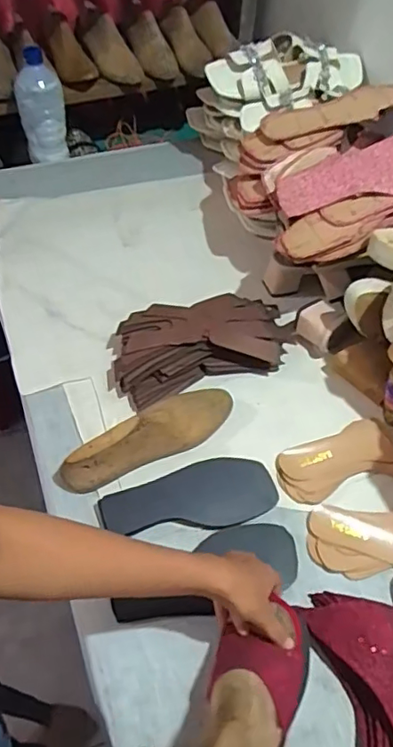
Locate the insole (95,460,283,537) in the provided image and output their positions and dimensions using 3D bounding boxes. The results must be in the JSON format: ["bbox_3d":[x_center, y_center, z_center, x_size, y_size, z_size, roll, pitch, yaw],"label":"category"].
[{"bbox_3d":[-0.010,0.153,0.699,0.210,0.011,0.084,-9,56,-6],"label":"insole"}]

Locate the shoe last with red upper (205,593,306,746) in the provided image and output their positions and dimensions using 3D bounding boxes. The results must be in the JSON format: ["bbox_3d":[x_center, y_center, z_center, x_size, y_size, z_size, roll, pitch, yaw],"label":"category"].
[{"bbox_3d":[0.043,0.305,0.511,0.087,0.077,0.237,25,28,15],"label":"shoe last with red upper"}]

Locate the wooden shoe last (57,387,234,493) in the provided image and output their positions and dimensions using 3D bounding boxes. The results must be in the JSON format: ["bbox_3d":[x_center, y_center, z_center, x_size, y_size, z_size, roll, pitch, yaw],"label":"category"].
[{"bbox_3d":[-0.060,0.075,0.727,0.244,0.080,0.069,-29,60,-21],"label":"wooden shoe last"}]

